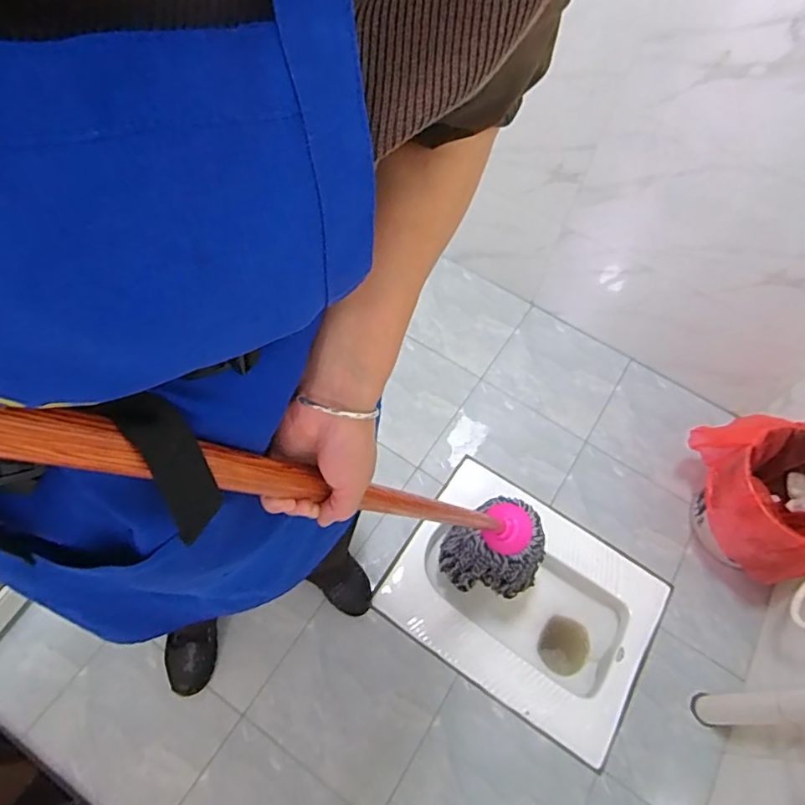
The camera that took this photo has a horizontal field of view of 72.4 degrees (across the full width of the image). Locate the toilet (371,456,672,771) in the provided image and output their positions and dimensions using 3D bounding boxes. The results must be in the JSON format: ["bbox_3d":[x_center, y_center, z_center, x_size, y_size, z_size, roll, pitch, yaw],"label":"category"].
[{"bbox_3d":[0.244,0.418,1.173,0.501,0.150,0.396,30,62,16],"label":"toilet"}]

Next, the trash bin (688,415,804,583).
[{"bbox_3d":[0.727,0.203,1.102,0.226,0.259,0.308,-2,58,-3],"label":"trash bin"}]

